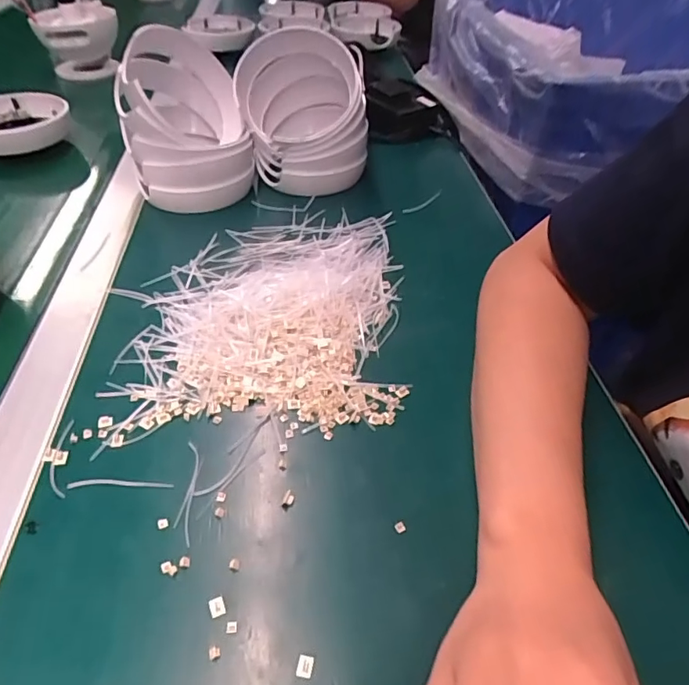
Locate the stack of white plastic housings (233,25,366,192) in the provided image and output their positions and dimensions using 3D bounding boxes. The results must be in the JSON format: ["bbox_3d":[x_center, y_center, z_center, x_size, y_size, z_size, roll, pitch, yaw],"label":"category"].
[{"bbox_3d":[-0.038,-0.227,0.510,0.115,0.111,0.117,-2,44,-3],"label":"stack of white plastic housings"}]

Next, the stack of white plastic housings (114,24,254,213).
[{"bbox_3d":[-0.146,-0.203,0.482,0.110,0.116,0.122,-12,45,-13],"label":"stack of white plastic housings"}]

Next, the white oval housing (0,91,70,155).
[{"bbox_3d":[-0.364,-0.242,0.574,0.108,0.028,0.113,-27,51,-26],"label":"white oval housing"}]

